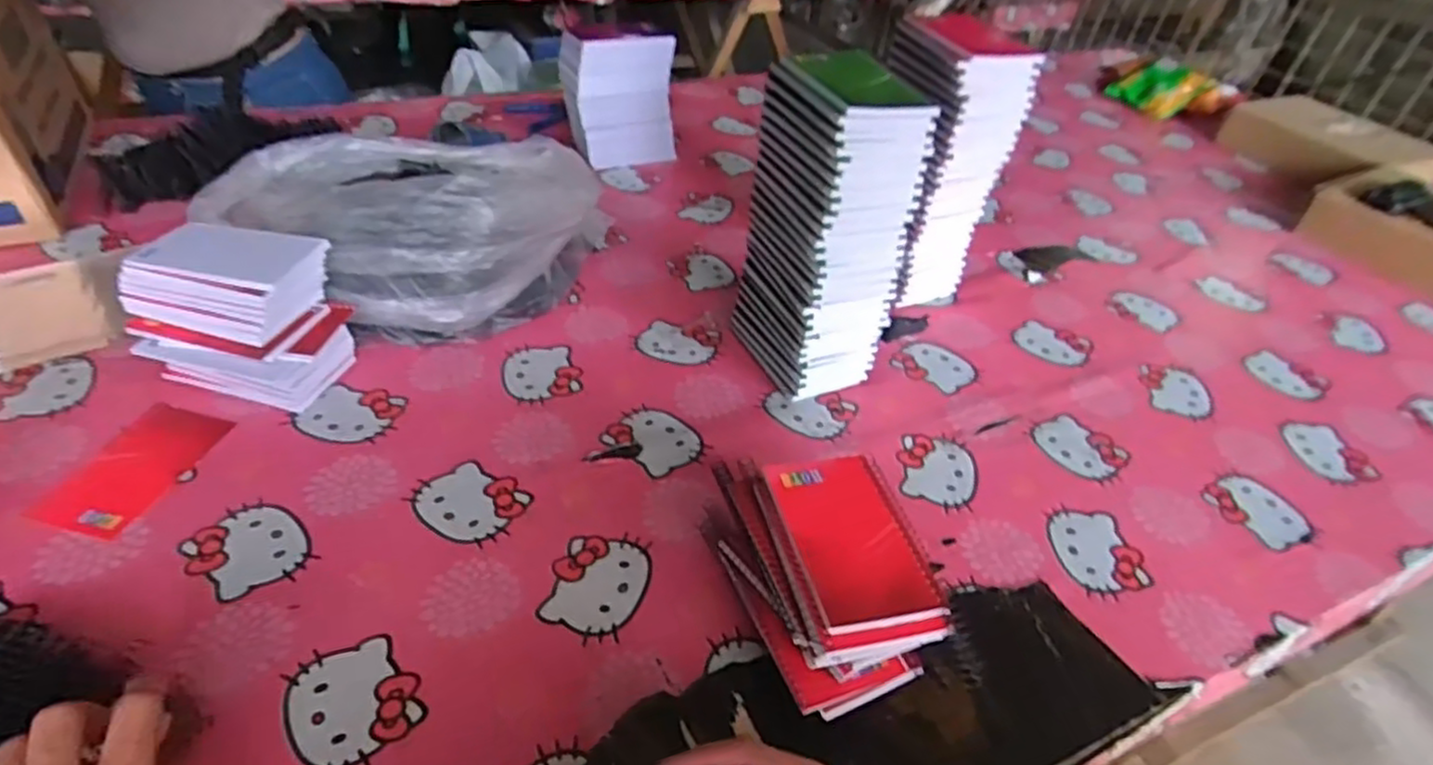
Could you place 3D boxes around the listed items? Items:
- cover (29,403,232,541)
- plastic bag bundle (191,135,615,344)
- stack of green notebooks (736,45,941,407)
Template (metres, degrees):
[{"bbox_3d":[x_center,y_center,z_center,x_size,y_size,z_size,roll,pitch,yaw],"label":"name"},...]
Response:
[{"bbox_3d":[-0.459,0.067,0.582,0.077,0.004,0.125,13,41,7],"label":"cover"},{"bbox_3d":[-0.305,-0.199,0.792,0.315,0.150,0.326,4,41,-3],"label":"plastic bag bundle"},{"bbox_3d":[0.096,-0.132,0.667,0.093,0.285,0.125,-14,45,-22],"label":"stack of green notebooks"}]

